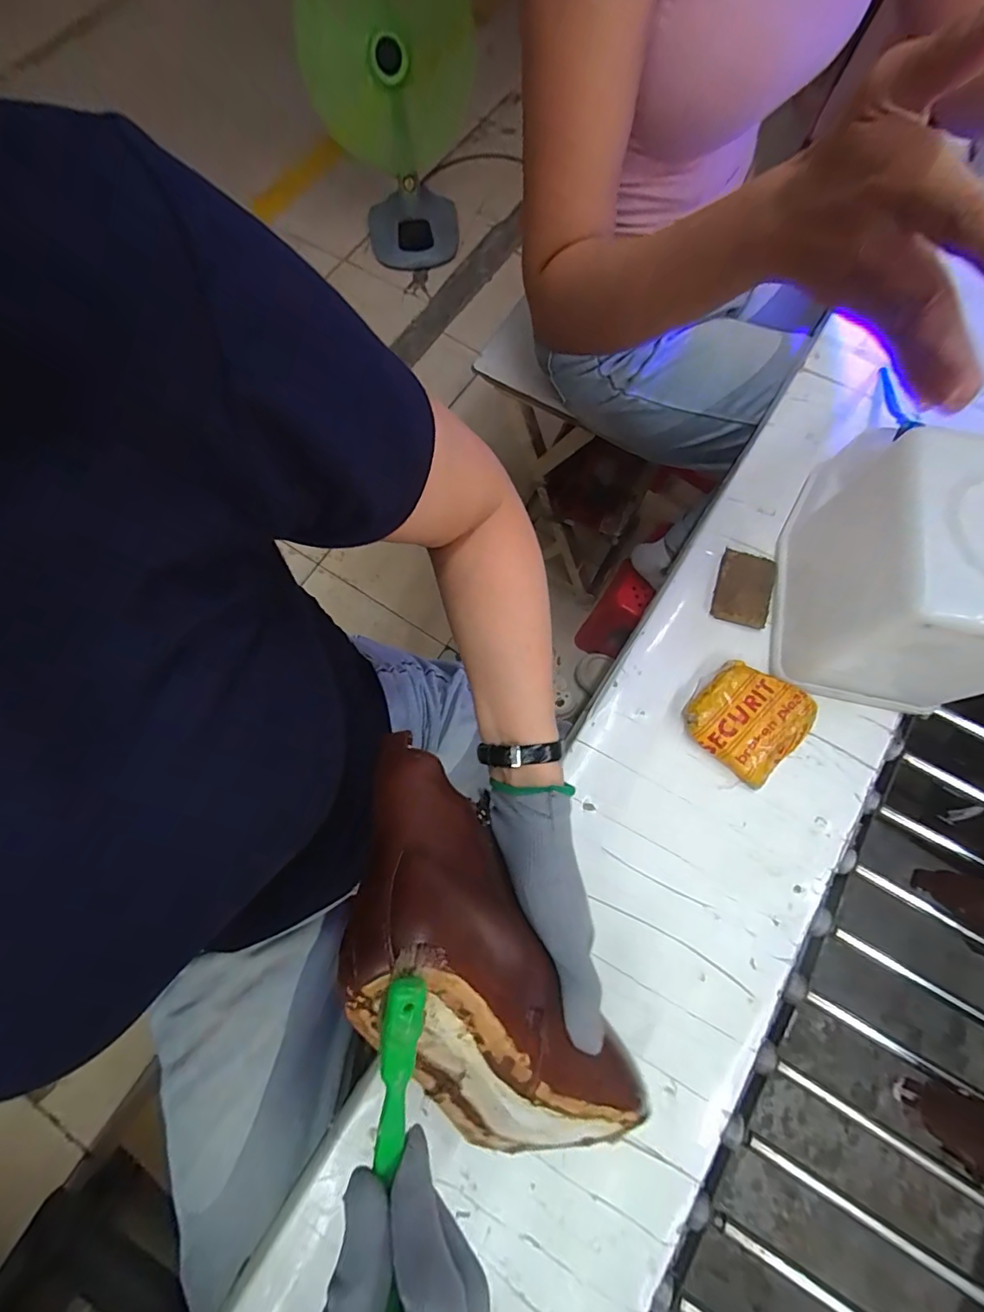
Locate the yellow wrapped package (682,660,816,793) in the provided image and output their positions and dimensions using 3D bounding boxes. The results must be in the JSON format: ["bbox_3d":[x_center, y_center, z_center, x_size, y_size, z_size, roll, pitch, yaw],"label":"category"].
[{"bbox_3d":[0.221,0.053,0.445,0.087,0.023,0.089,43,78,11],"label":"yellow wrapped package"}]

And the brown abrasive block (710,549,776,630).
[{"bbox_3d":[0.234,-0.065,0.481,0.047,0.017,0.070,12,73,19],"label":"brown abrasive block"}]

